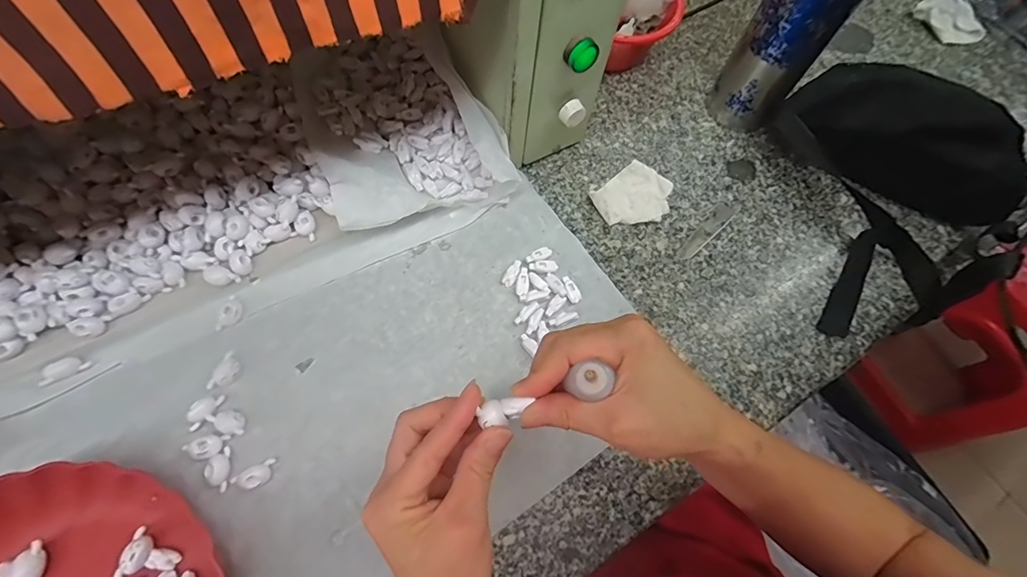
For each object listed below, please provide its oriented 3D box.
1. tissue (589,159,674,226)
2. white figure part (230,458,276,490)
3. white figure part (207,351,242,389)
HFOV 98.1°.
[{"bbox_3d":[0.138,-0.104,0.499,0.092,0.018,0.069,-35,74,-18],"label":"tissue"},{"bbox_3d":[-0.208,0.151,0.356,0.034,0.012,0.017,-27,72,-15],"label":"white figure part"},{"bbox_3d":[-0.254,0.074,0.395,0.016,0.012,0.034,16,66,2],"label":"white figure part"}]

